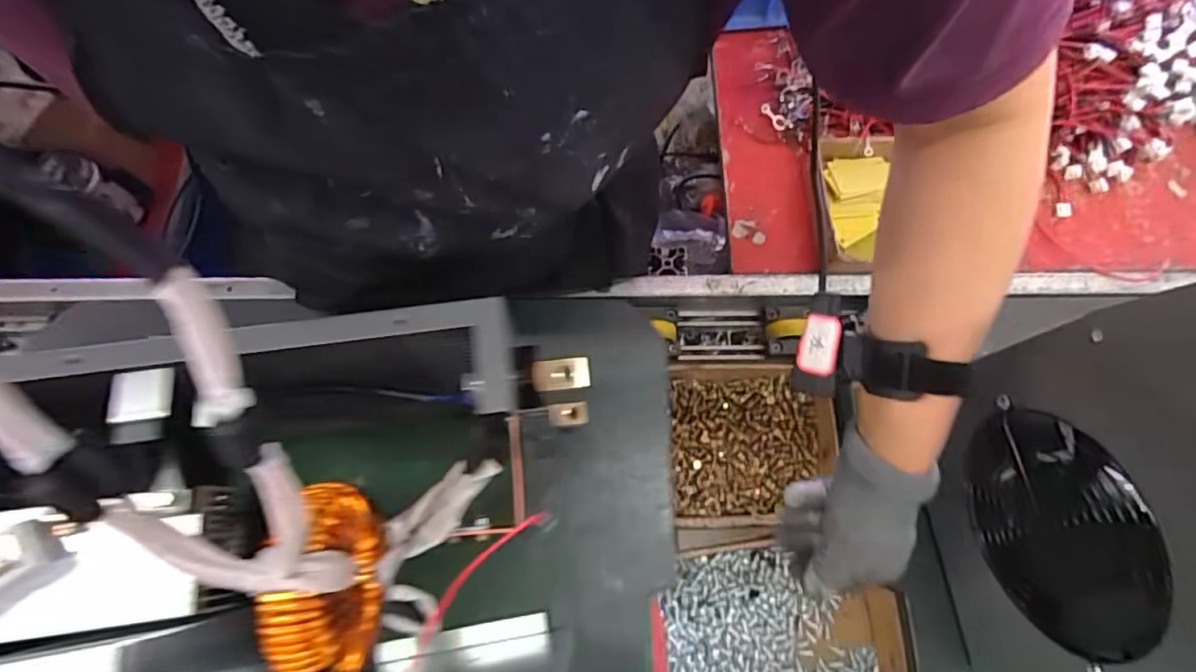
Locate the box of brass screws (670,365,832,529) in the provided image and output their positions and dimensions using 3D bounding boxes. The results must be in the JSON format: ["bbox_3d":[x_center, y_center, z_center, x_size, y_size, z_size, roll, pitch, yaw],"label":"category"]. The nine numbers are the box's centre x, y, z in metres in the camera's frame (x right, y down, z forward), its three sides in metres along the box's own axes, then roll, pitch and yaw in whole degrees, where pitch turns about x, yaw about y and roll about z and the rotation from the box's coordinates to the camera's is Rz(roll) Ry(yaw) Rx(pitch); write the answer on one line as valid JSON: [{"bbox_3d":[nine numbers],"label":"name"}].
[{"bbox_3d":[0.155,0.105,0.578,0.163,0.040,0.158,0,72,-1],"label":"box of brass screws"}]

